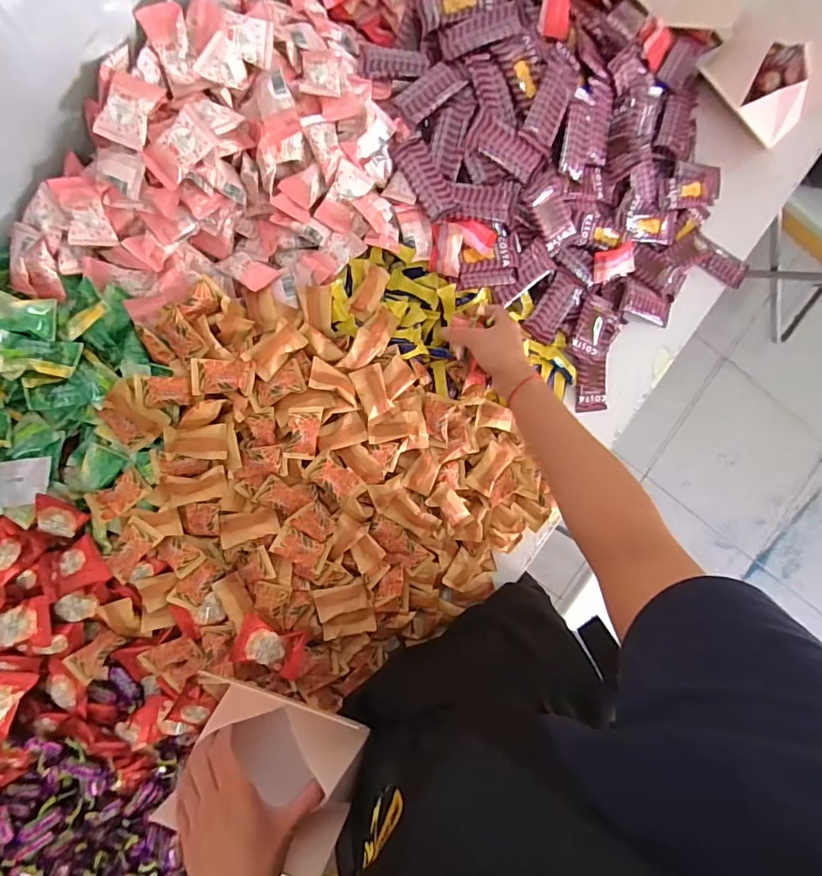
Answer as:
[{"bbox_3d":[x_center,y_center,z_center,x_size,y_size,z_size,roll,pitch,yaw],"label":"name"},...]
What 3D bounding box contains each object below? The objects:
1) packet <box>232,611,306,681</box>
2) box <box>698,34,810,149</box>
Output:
[{"bbox_3d":[-0.162,0.242,0.557,0.079,0.030,0.050,21,87,-6],"label":"packet"},{"bbox_3d":[0.505,-0.515,0.686,0.159,0.044,0.121,39,86,-5],"label":"box"}]

